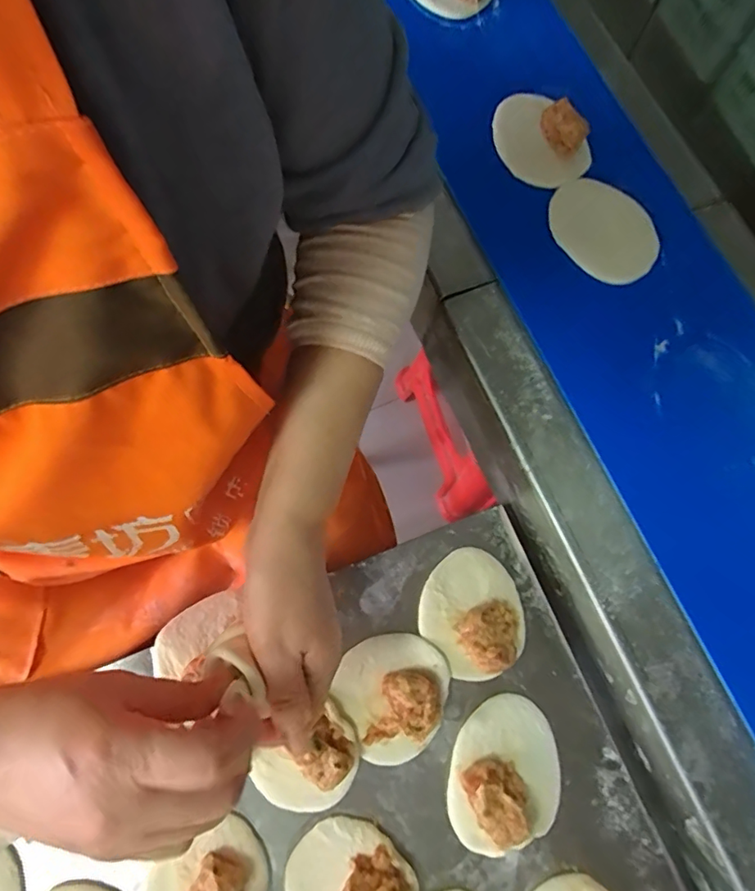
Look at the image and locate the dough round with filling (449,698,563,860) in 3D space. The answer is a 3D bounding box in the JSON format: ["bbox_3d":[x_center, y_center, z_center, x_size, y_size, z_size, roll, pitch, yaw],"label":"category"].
[{"bbox_3d":[0.096,0.243,0.377,0.077,0.029,0.102,13,75,2],"label":"dough round with filling"}]

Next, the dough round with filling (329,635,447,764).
[{"bbox_3d":[0.014,0.188,0.390,0.084,0.026,0.085,0,75,-1],"label":"dough round with filling"}]

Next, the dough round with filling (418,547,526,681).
[{"bbox_3d":[0.076,0.131,0.405,0.082,0.031,0.086,0,75,-1],"label":"dough round with filling"}]

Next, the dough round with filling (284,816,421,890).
[{"bbox_3d":[-0.017,0.315,0.355,0.080,0.029,0.095,-41,80,-11],"label":"dough round with filling"}]

